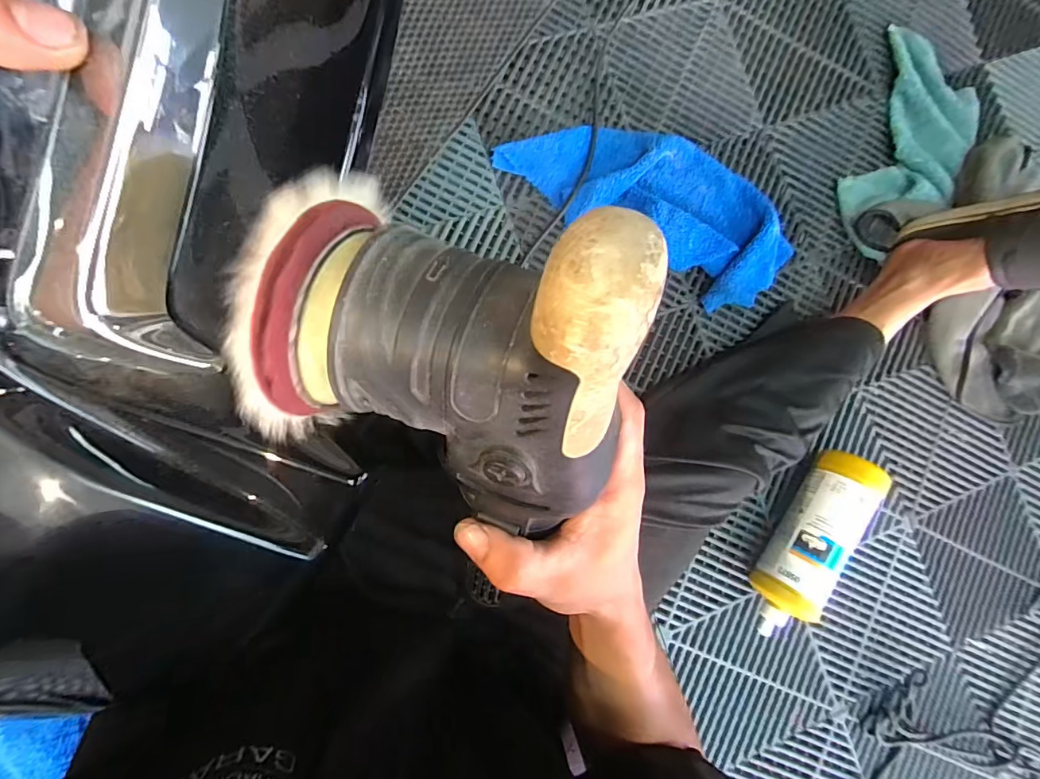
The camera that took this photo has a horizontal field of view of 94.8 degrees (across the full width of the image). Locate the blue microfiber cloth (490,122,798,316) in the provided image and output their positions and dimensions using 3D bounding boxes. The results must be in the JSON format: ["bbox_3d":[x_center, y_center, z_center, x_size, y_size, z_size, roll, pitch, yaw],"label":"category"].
[{"bbox_3d":[0.178,-0.253,0.627,0.394,0.054,0.169,29,85,-6],"label":"blue microfiber cloth"}]

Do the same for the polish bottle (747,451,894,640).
[{"bbox_3d":[0.369,0.198,0.596,0.079,0.070,0.244,27,85,-6],"label":"polish bottle"}]

